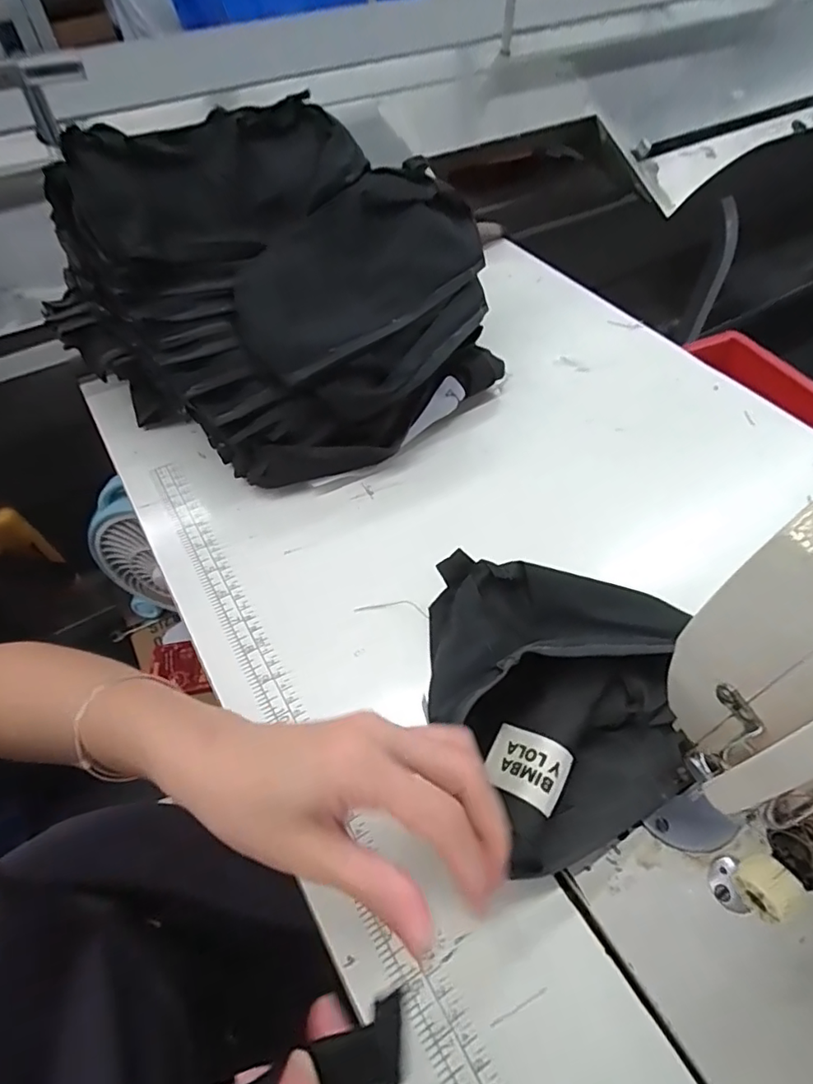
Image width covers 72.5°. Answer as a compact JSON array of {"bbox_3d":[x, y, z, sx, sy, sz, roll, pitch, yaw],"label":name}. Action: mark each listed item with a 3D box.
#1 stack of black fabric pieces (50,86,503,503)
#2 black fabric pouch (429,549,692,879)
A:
[{"bbox_3d":[-0.106,-0.222,0.473,0.331,0.162,0.284,29,59,22],"label":"stack of black fabric pieces"},{"bbox_3d":[0.088,0.086,0.318,0.144,0.053,0.172,2,53,3],"label":"black fabric pouch"}]

